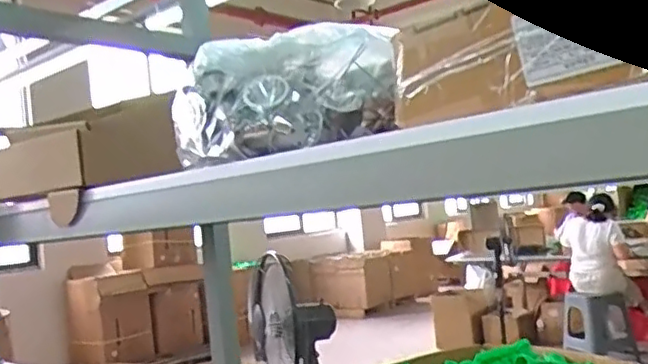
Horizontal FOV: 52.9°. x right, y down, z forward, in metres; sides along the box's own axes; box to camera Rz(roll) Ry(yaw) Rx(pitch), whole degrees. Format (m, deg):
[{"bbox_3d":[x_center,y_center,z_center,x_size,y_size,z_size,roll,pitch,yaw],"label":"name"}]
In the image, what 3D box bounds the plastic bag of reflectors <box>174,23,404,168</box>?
[{"bbox_3d":[-0.034,-0.084,0.576,0.202,0.113,0.072,-7,-2,2],"label":"plastic bag of reflectors"}]

